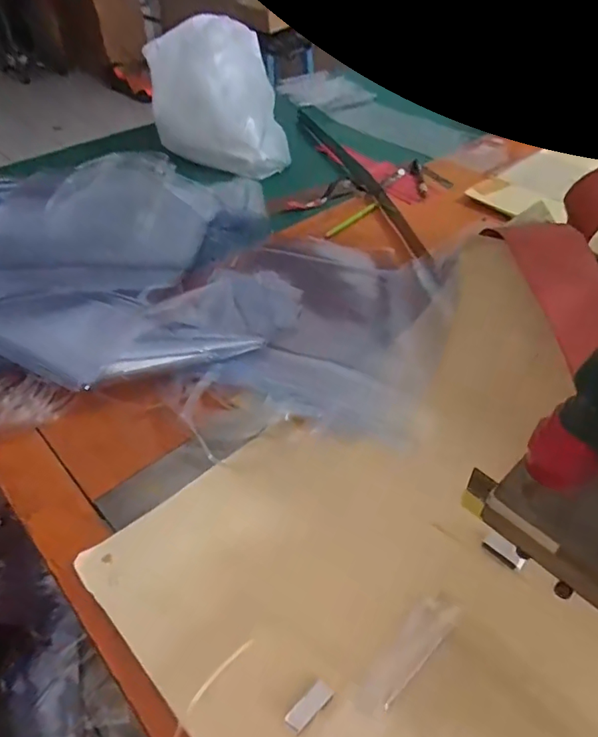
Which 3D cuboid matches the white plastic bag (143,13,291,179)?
[{"bbox_3d":[-0.129,-0.440,0.850,0.209,0.192,0.185,-15,47,-14],"label":"white plastic bag"}]

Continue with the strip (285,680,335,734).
[{"bbox_3d":[0.007,0.208,0.314,0.031,0.004,0.012,-33,53,-28],"label":"strip"}]

